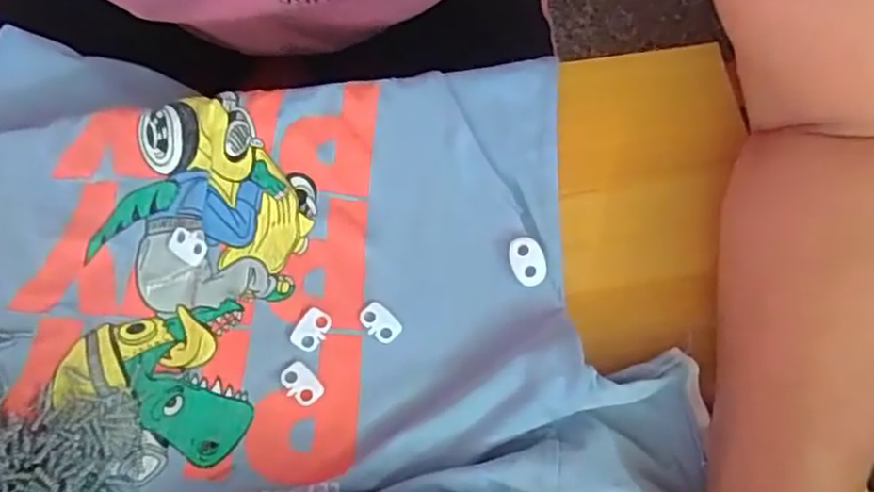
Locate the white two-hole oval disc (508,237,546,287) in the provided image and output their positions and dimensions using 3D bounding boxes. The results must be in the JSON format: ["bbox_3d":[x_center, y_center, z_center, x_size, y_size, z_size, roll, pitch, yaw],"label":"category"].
[{"bbox_3d":[0.041,0.007,0.309,0.014,0.007,0.023,-17,73,-8],"label":"white two-hole oval disc"}]

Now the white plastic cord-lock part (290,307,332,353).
[{"bbox_3d":[-0.055,0.037,0.298,0.013,0.004,0.019,29,73,7],"label":"white plastic cord-lock part"}]

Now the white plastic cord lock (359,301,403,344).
[{"bbox_3d":[-0.025,0.033,0.300,0.019,0.004,0.013,40,74,10],"label":"white plastic cord lock"}]

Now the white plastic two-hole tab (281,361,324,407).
[{"bbox_3d":[-0.059,0.059,0.291,0.013,0.004,0.020,-41,78,-14],"label":"white plastic two-hole tab"}]

